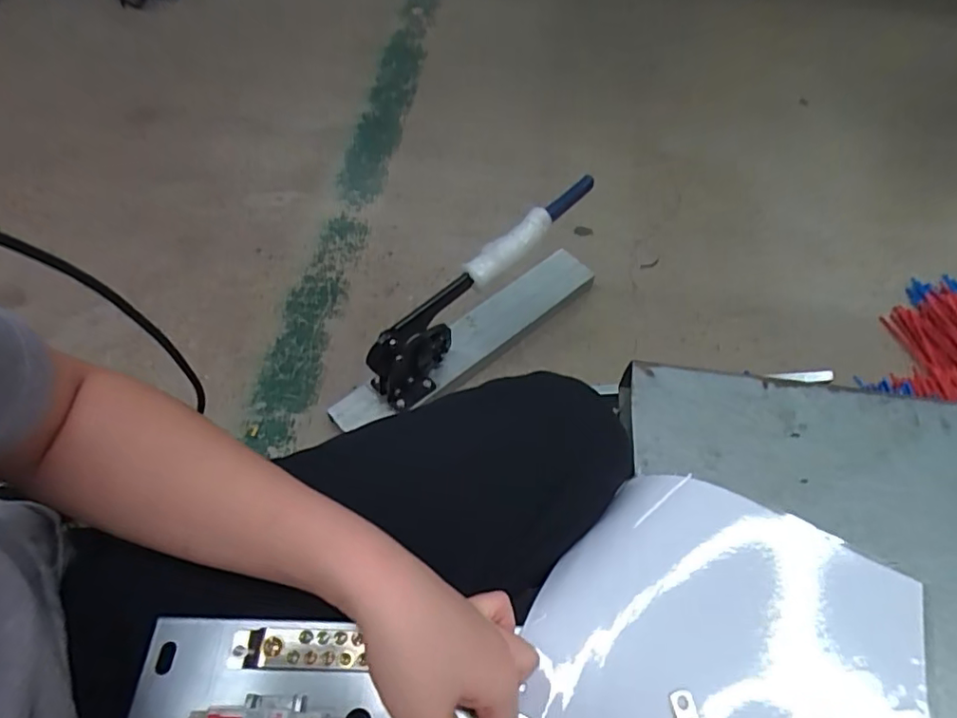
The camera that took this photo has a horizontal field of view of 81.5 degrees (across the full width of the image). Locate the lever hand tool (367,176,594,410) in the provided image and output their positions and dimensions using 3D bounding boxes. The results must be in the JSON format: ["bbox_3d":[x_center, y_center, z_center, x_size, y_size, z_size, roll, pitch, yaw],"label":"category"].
[{"bbox_3d":[0.009,-0.123,0.911,0.507,0.182,0.054,-45,69,-2],"label":"lever hand tool"}]

